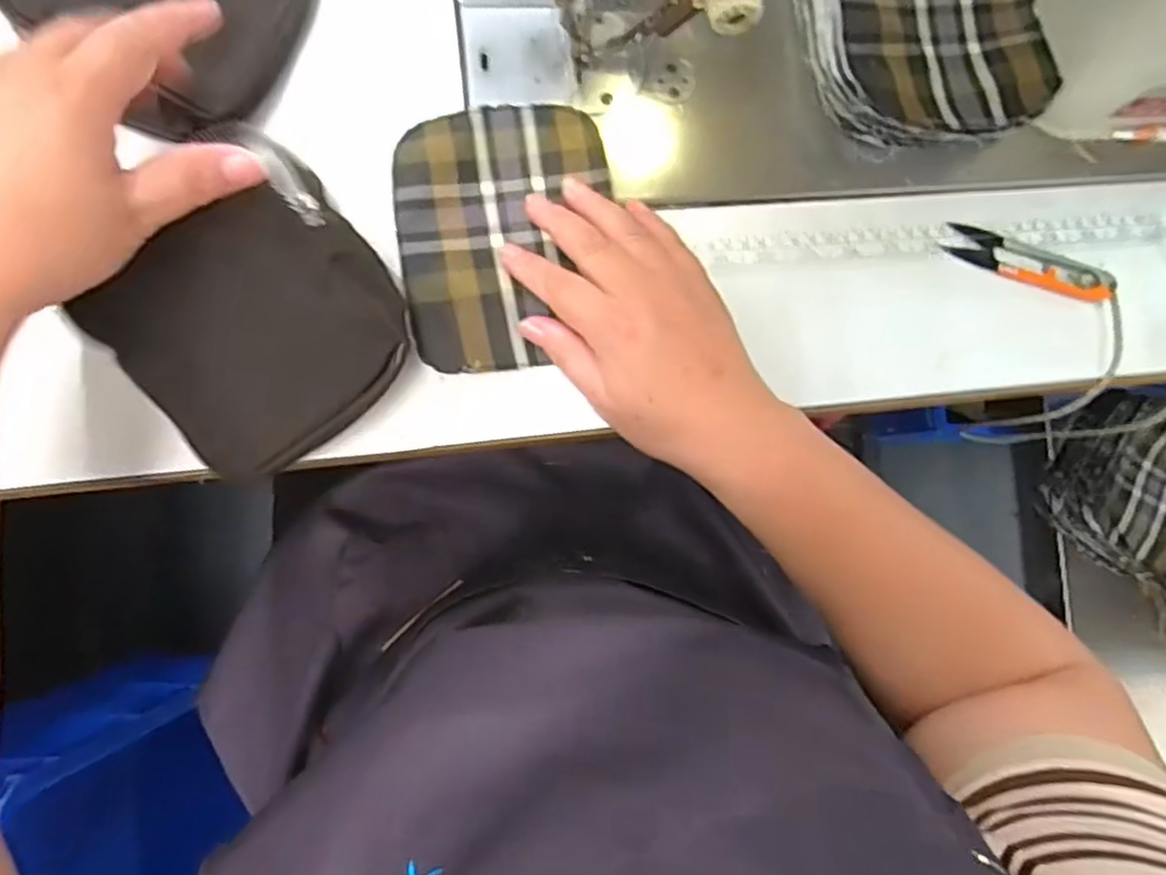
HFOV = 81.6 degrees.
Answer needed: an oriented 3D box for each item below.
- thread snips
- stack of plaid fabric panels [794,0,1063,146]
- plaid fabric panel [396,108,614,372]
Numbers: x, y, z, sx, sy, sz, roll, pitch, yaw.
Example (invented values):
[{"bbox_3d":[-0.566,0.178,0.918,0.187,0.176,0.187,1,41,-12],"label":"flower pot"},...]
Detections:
[{"bbox_3d":[0.262,-0.102,0.393,0.096,0.013,0.025,18,83,-7],"label":"thread snips"},{"bbox_3d":[0.194,-0.235,0.384,0.130,0.038,0.139,-5,86,-9],"label":"stack of plaid fabric panels"},{"bbox_3d":[-0.040,-0.105,0.357,0.109,0.009,0.137,-5,86,-9],"label":"plaid fabric panel"}]

